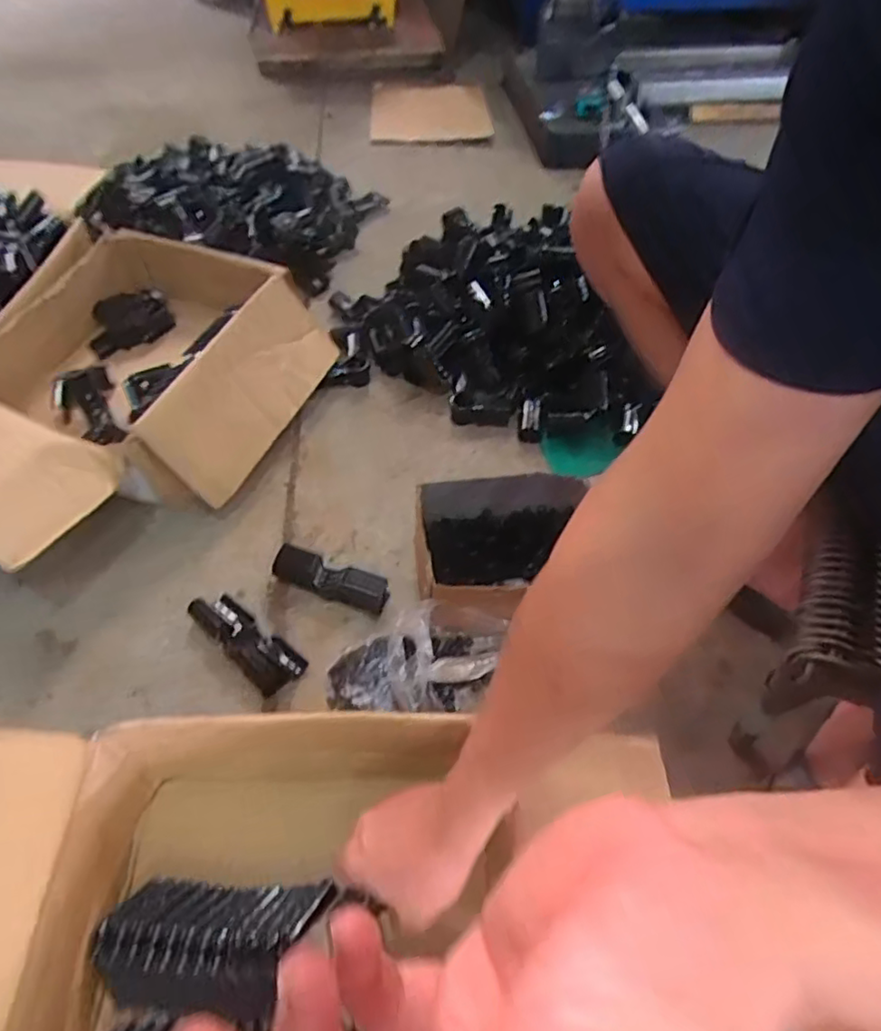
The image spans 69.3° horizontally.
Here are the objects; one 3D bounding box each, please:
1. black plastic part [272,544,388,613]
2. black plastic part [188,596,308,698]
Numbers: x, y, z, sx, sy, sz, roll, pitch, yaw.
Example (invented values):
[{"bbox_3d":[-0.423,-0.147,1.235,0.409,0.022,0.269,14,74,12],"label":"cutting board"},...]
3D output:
[{"bbox_3d":[-0.119,0.067,0.693,0.127,0.042,0.034,16,56,10],"label":"black plastic part"},{"bbox_3d":[-0.203,0.127,0.666,0.138,0.021,0.050,38,62,23],"label":"black plastic part"}]

